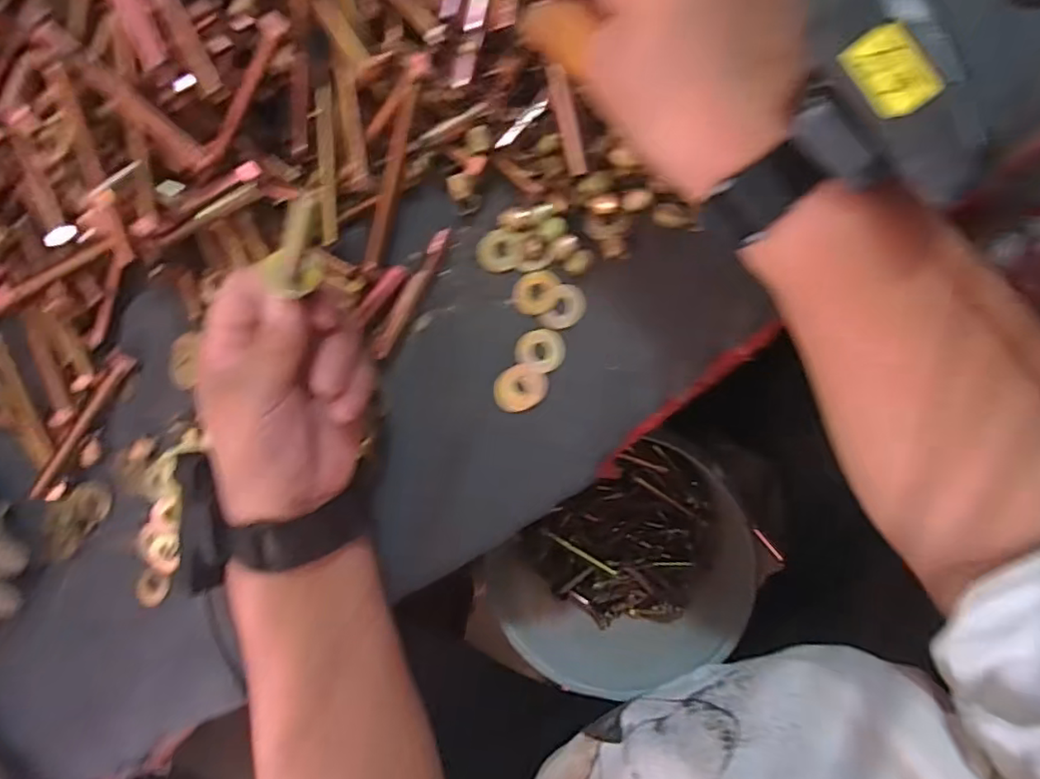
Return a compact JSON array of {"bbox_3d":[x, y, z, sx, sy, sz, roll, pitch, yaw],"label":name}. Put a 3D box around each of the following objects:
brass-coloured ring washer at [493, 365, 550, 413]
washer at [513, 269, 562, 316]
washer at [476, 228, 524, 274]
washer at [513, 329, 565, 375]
[{"bbox_3d":[0.001,-0.001,0.337,0.032,0.004,0.025,-20,94,7],"label":"brass-coloured ring washer"},{"bbox_3d":[0.010,-0.054,0.337,0.028,0.007,0.024,-38,89,7],"label":"washer"},{"bbox_3d":[-0.012,-0.080,0.340,0.024,0.004,0.024,0,93,6],"label":"washer"},{"bbox_3d":[0.012,-0.023,0.335,0.027,0.004,0.022,20,95,4],"label":"washer"}]

